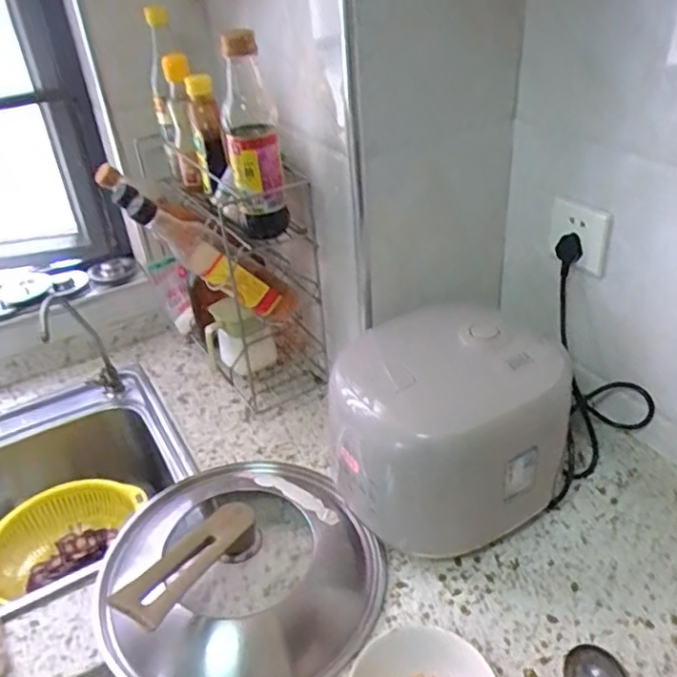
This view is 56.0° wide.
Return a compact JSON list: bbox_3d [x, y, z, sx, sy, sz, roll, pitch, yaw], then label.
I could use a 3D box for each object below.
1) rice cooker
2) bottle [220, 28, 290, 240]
[{"bbox_3d":[0.132,0.110,0.761,0.260,0.215,0.213,-16,36,-15],"label":"rice cooker"},{"bbox_3d":[-0.104,-0.234,0.762,0.066,0.229,0.063,-7,34,-2],"label":"bottle"}]

